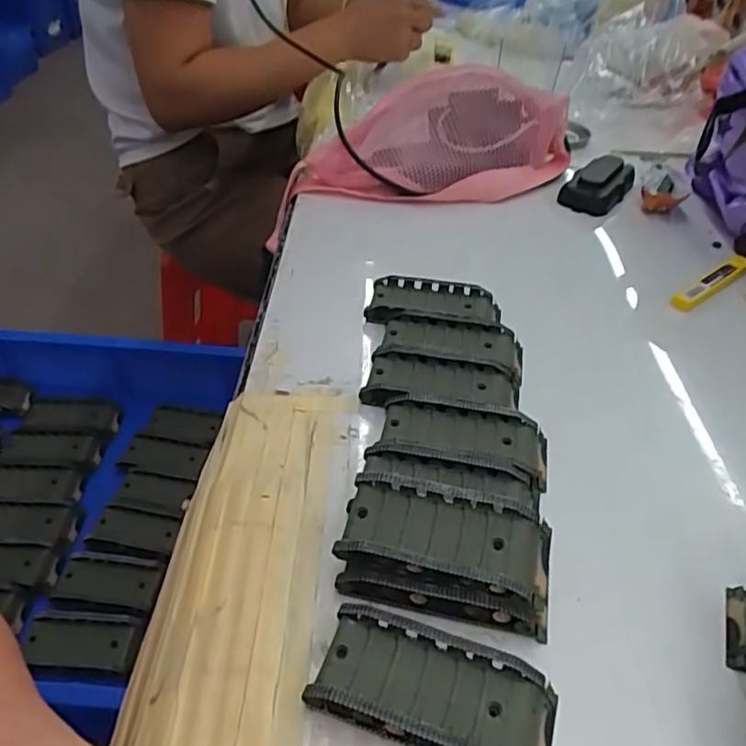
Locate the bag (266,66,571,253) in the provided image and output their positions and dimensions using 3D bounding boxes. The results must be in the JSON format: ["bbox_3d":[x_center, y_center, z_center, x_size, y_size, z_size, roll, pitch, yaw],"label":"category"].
[{"bbox_3d":[0.054,-0.226,0.634,0.318,0.113,0.130,-13,44,-19],"label":"bag"}]

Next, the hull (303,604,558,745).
[{"bbox_3d":[0.026,0.131,0.260,0.096,0.019,0.043,15,42,13],"label":"hull"}]

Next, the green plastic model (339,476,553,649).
[{"bbox_3d":[0.034,0.085,0.299,0.097,0.033,0.052,12,42,10],"label":"green plastic model"}]

